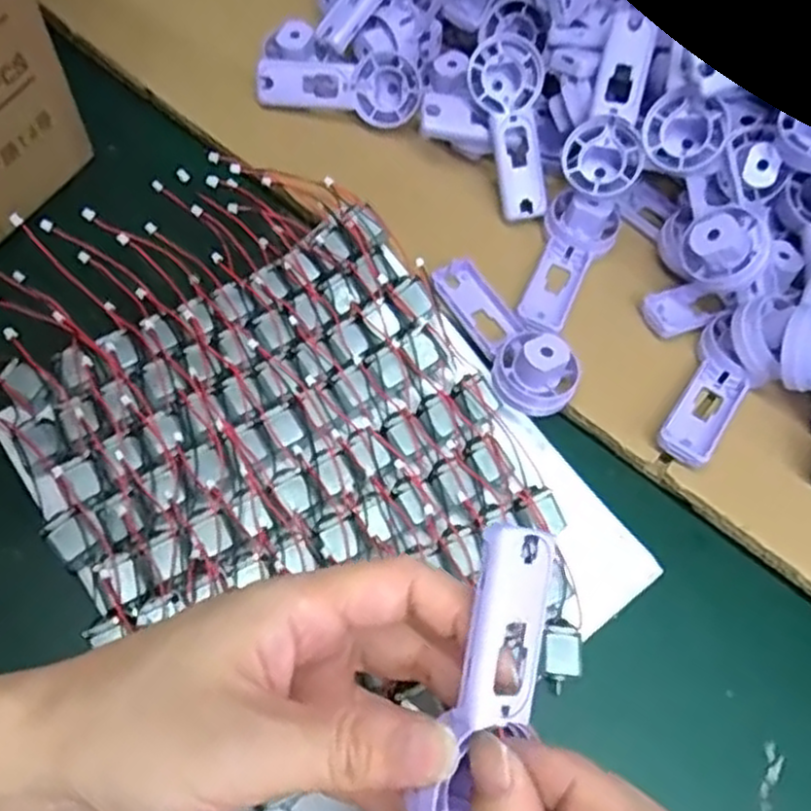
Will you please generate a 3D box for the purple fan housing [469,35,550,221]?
[{"bbox_3d":[0.057,-0.149,0.402,0.036,0.020,0.095,-8,91,-6],"label":"purple fan housing"}]

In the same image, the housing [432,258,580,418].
[{"bbox_3d":[0.046,-0.038,0.360,0.034,0.026,0.094,-28,68,-18],"label":"housing"}]

